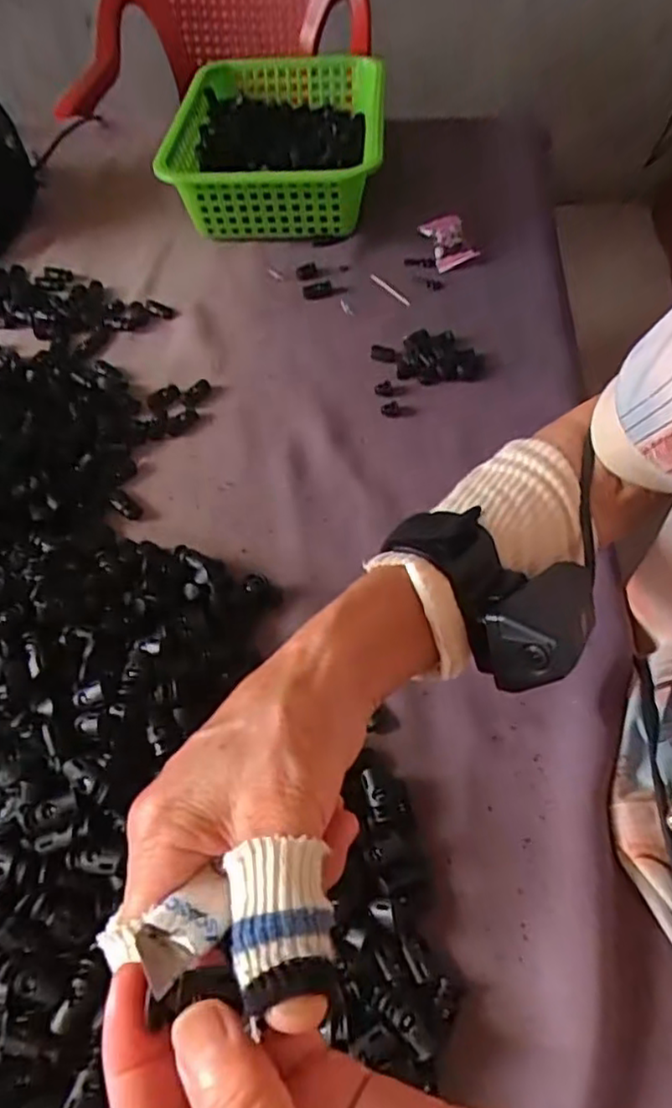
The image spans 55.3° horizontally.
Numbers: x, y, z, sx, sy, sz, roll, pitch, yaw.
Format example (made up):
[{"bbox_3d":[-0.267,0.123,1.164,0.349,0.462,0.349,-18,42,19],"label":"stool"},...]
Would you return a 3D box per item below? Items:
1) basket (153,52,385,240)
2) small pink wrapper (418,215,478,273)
[{"bbox_3d":[-0.059,-0.441,0.694,0.194,0.095,0.310,3,54,4],"label":"basket"},{"bbox_3d":[0.112,-0.308,0.633,0.041,0.031,0.051,-17,55,-10],"label":"small pink wrapper"}]

